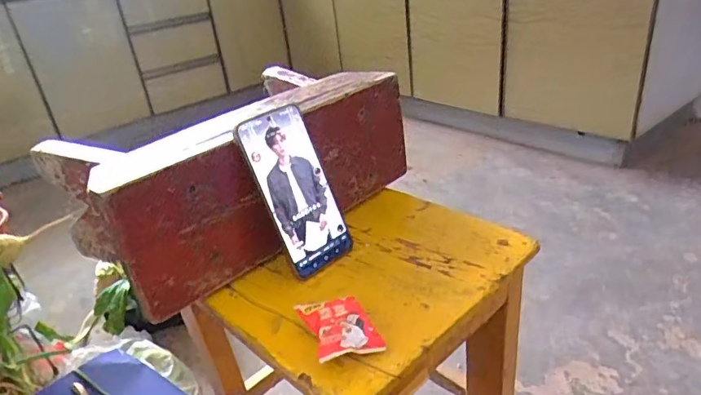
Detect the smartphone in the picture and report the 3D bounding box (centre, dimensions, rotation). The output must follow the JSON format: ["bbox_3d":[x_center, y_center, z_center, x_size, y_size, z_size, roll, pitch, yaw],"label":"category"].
[{"bbox_3d":[-0.051,-0.006,0.483,0.077,0.160,0.007,-29,15,-33],"label":"smartphone"}]

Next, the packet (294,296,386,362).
[{"bbox_3d":[-0.008,0.110,0.410,0.052,0.025,0.064,-15,30,-16],"label":"packet"}]

